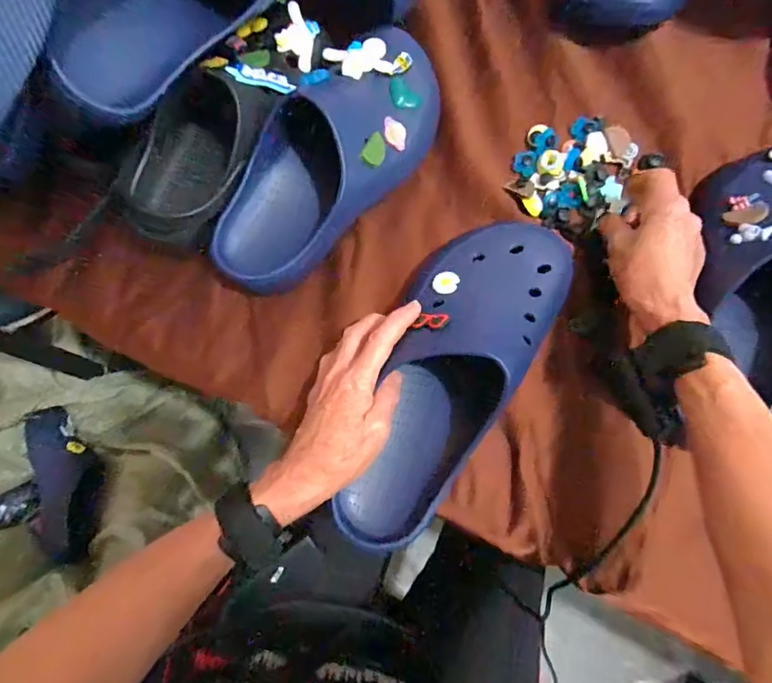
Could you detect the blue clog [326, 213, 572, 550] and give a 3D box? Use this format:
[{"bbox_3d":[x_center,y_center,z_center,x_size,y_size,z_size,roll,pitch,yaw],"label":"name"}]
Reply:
[{"bbox_3d":[0.049,0.027,0.369,0.106,0.082,0.277,26,86,7],"label":"blue clog"}]

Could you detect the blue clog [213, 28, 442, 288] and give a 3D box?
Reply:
[{"bbox_3d":[-0.048,-0.163,0.419,0.112,0.081,0.272,38,79,9],"label":"blue clog"}]

